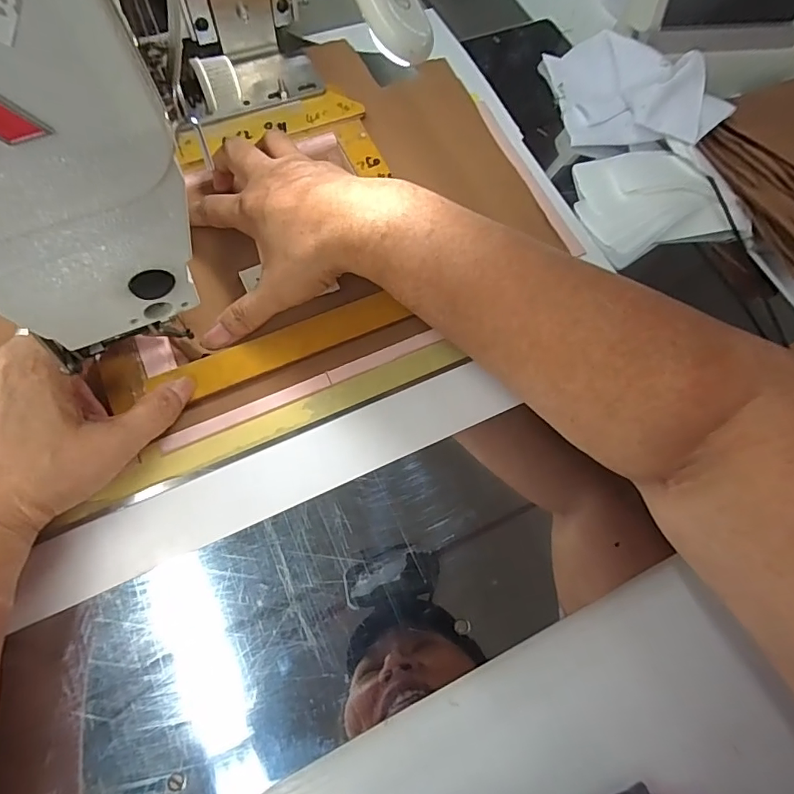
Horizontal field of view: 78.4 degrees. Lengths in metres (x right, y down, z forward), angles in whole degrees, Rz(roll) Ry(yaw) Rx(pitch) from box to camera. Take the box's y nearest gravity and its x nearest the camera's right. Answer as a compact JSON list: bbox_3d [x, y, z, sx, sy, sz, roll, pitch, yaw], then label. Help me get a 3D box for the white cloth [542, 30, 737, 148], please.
[{"bbox_3d":[0.192,-0.260,0.404,0.106,0.034,0.131,-17,73,25],"label":"white cloth"}]

